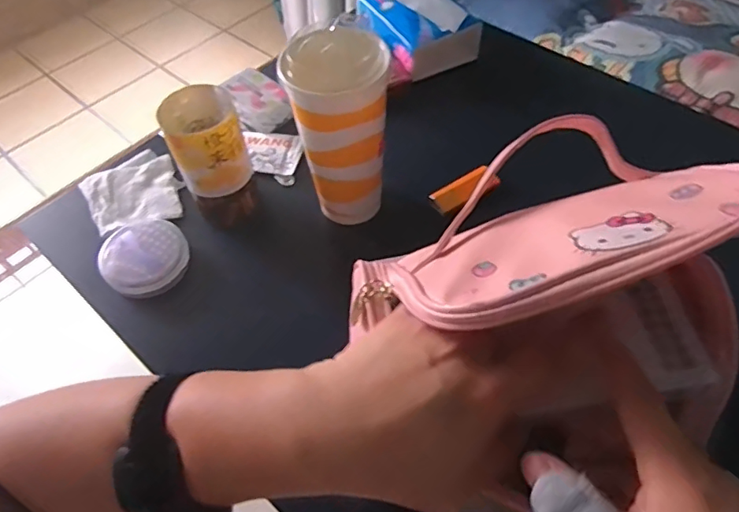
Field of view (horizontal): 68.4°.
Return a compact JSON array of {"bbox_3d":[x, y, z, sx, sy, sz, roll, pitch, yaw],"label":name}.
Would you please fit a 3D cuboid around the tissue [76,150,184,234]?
[{"bbox_3d":[-0.247,-0.068,0.572,0.092,0.016,0.101,-28,57,-16],"label":"tissue"}]

